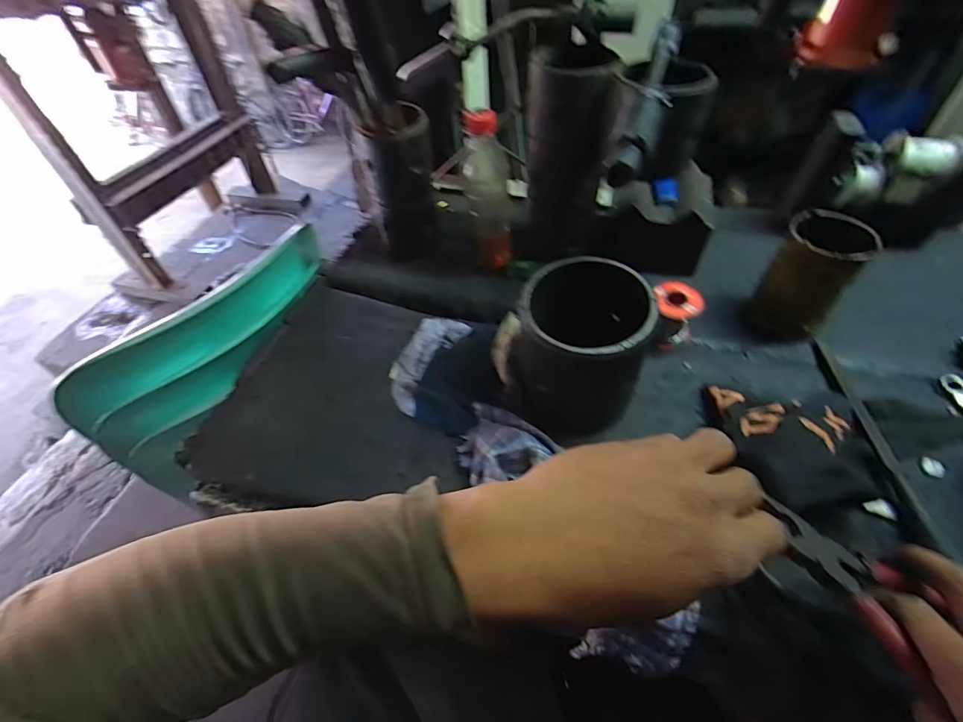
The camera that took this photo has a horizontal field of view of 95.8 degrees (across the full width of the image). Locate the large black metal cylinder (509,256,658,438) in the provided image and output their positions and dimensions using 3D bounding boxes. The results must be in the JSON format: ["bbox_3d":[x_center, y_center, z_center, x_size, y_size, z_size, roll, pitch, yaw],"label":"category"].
[{"bbox_3d":[0.088,-0.012,0.404,0.110,0.132,0.120,-3,49,2],"label":"large black metal cylinder"}]

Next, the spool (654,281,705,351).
[{"bbox_3d":[0.205,-0.045,0.470,0.047,0.070,0.048,-2,49,3],"label":"spool"}]

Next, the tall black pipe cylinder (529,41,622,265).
[{"bbox_3d":[0.094,-0.222,0.495,0.083,0.208,0.075,4,50,8],"label":"tall black pipe cylinder"}]

